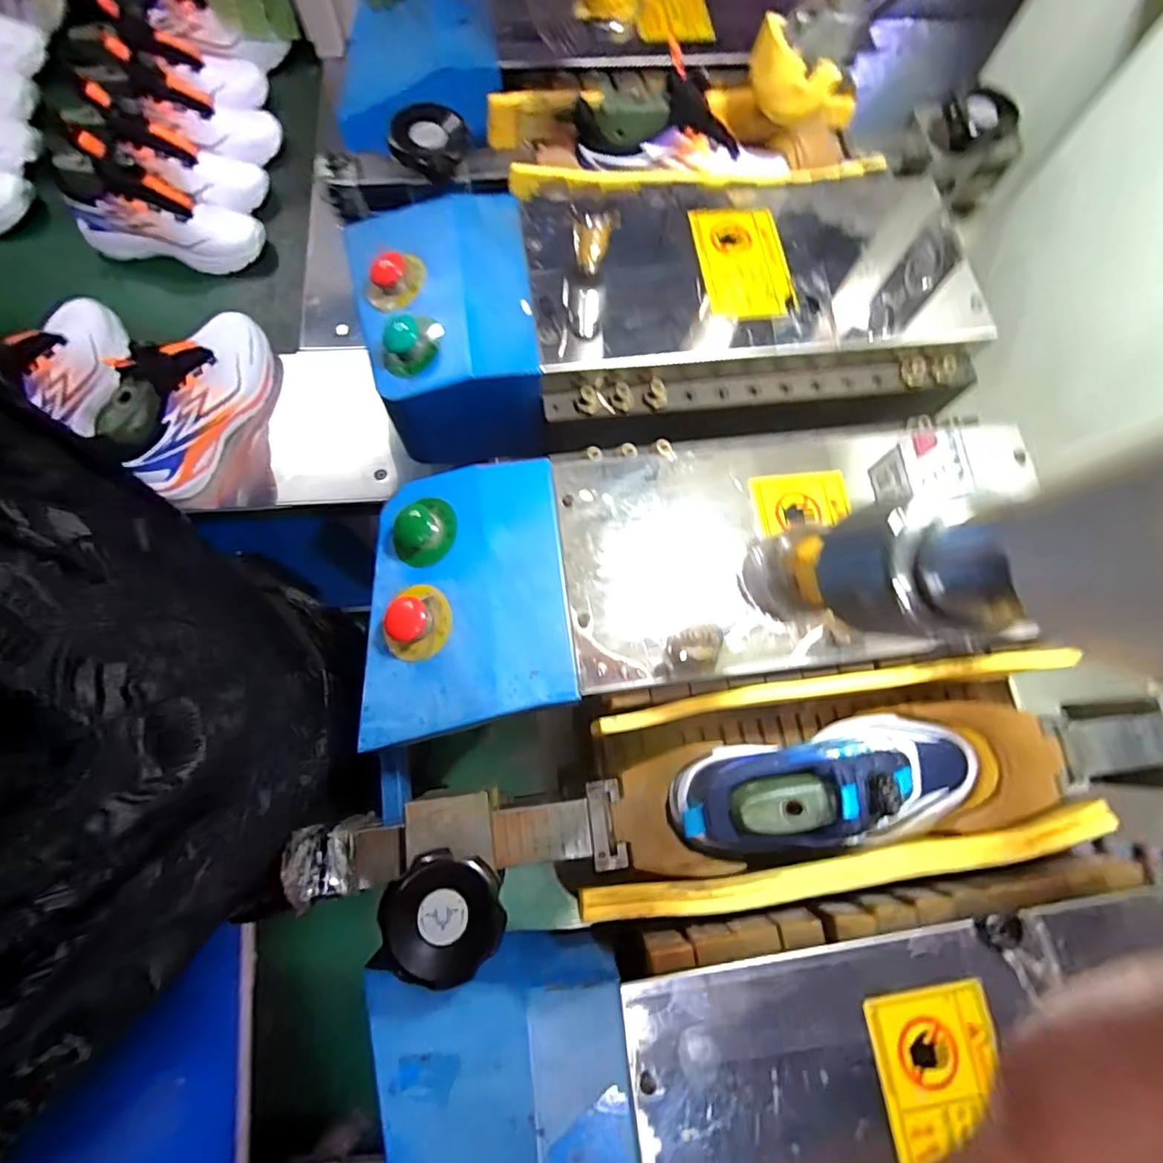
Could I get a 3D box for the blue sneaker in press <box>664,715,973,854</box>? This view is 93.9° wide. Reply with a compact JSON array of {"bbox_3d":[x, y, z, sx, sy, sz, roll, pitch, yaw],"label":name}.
[{"bbox_3d":[0.197,0.157,0.413,0.230,0.117,0.085,-4,74,-16],"label":"blue sneaker in press"}]

